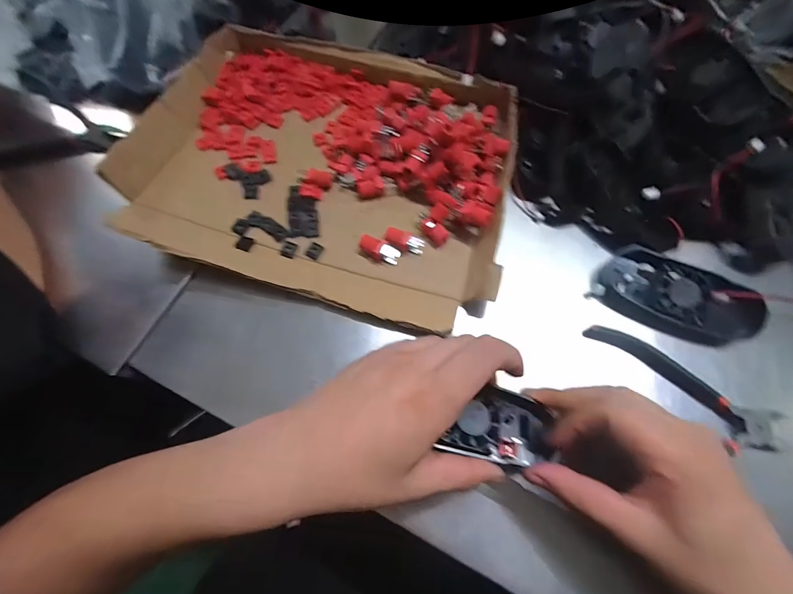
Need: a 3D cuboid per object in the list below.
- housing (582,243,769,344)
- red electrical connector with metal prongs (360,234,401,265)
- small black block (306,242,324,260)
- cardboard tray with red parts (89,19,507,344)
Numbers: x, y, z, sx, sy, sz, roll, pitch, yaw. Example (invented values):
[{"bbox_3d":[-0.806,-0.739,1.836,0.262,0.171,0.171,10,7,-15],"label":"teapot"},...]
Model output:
[{"bbox_3d":[0.224,0.000,0.287,0.115,0.020,0.056,28,72,11],"label":"housing"},{"bbox_3d":[-0.015,-0.040,0.308,0.036,0.009,0.014,27,71,-4],"label":"red electrical connector with metal prongs"},{"bbox_3d":[-0.072,-0.041,0.315,0.011,0.004,0.015,21,71,9],"label":"small black block"},{"bbox_3d":[-0.062,-0.131,0.335,0.334,0.041,0.264,16,70,7],"label":"cardboard tray with red parts"}]

